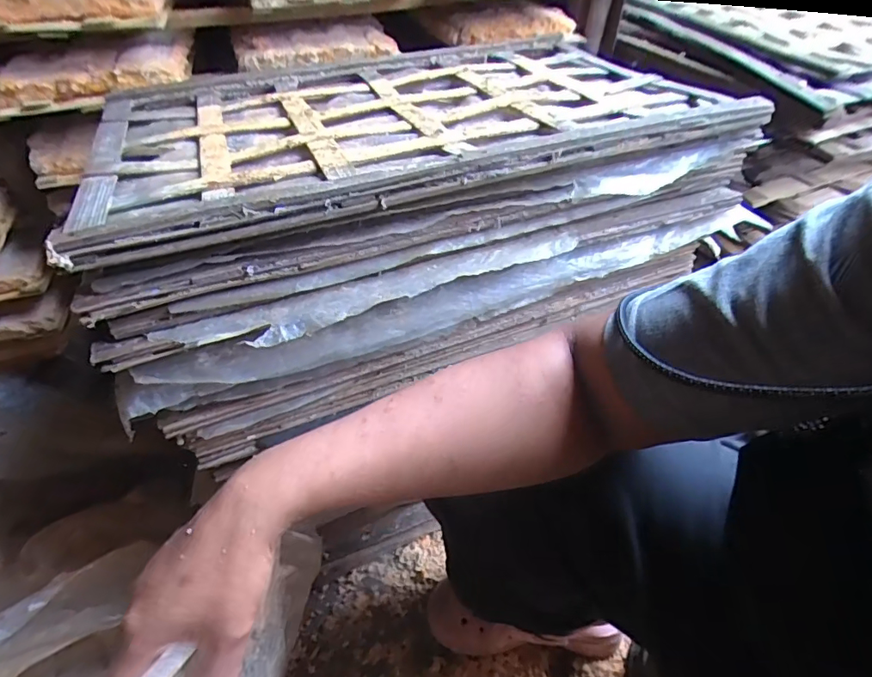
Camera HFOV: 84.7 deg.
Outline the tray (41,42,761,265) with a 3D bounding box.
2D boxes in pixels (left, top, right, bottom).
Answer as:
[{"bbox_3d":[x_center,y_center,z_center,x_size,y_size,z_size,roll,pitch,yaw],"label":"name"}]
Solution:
[{"bbox_3d":[-0.029,-0.259,0.506,0.588,0.023,0.459,-16,42,-16],"label":"tray"}]

